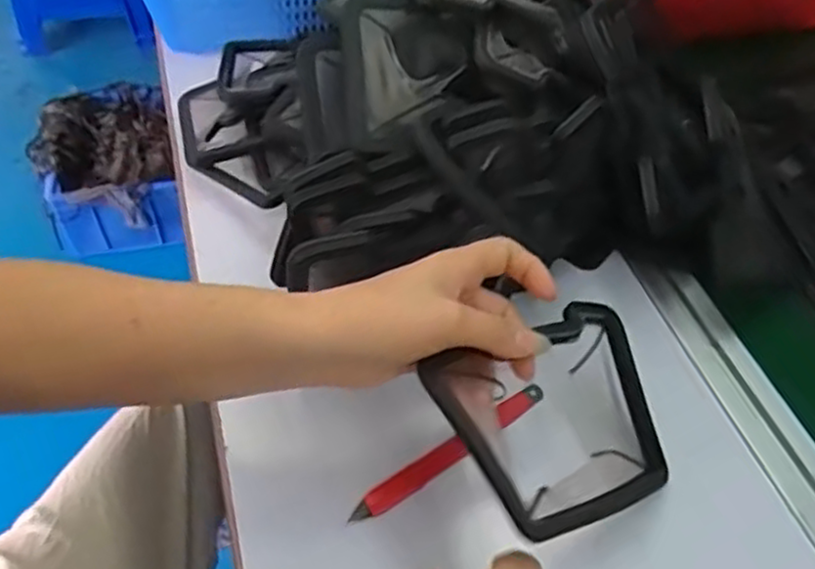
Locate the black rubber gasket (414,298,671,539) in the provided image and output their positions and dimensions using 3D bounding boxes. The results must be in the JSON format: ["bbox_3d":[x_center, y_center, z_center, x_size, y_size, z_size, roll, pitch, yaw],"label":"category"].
[{"bbox_3d":[0.086,0.068,0.376,0.145,0.033,0.098,-7,62,-43],"label":"black rubber gasket"}]

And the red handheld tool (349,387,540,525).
[{"bbox_3d":[0.027,0.097,0.423,0.139,0.013,0.015,-28,57,-24],"label":"red handheld tool"}]

